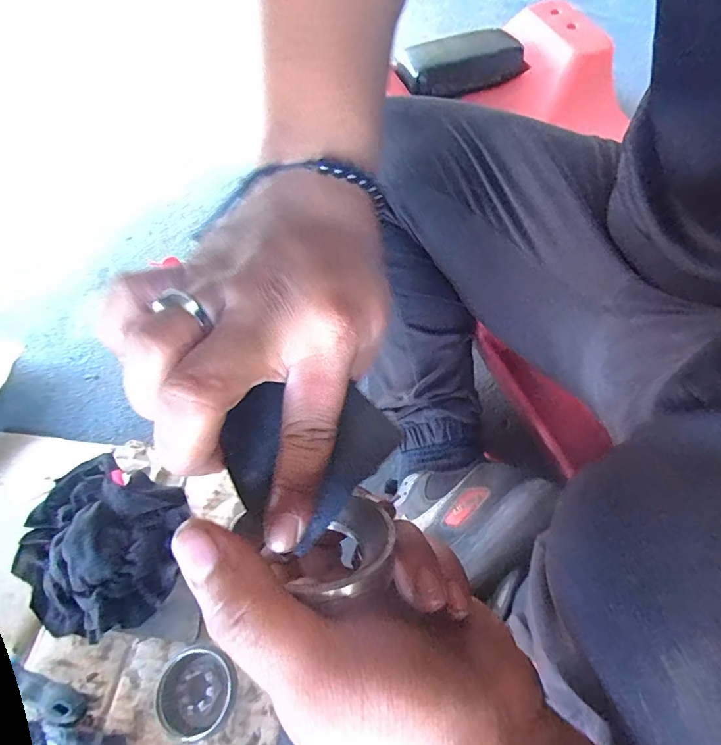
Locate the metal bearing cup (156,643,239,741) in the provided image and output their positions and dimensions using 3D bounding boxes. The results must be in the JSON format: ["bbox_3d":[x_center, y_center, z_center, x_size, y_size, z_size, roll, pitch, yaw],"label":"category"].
[{"bbox_3d":[-0.150,0.298,0.426,0.067,0.040,0.070,-2,61,3],"label":"metal bearing cup"}]

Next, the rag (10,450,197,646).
[{"bbox_3d":[-0.287,0.189,0.494,0.181,0.034,0.167,20,62,12],"label":"rag"}]

